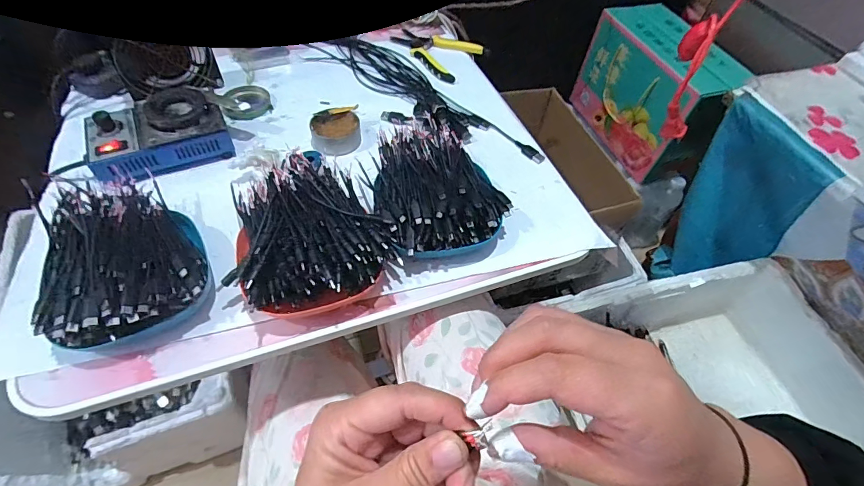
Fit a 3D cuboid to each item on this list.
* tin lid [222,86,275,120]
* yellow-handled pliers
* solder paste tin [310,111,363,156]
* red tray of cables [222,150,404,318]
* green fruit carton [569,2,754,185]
[{"bbox_3d":[-0.266,-0.204,0.604,0.063,0.013,0.072,-17,58,-16],"label":"tin lid"},{"bbox_3d":[0.002,-0.327,0.711,0.153,0.014,0.115,32,59,17],"label":"yellow-handled pliers"},{"bbox_3d":[-0.126,-0.143,0.561,0.064,0.028,0.057,-15,57,-14],"label":"solder paste tin"},{"bbox_3d":[-0.123,-0.014,0.433,0.158,0.069,0.181,-7,56,-9],"label":"red tray of cables"},{"bbox_3d":[0.490,-0.347,0.965,0.140,0.241,0.334,-14,57,-14],"label":"green fruit carton"}]

